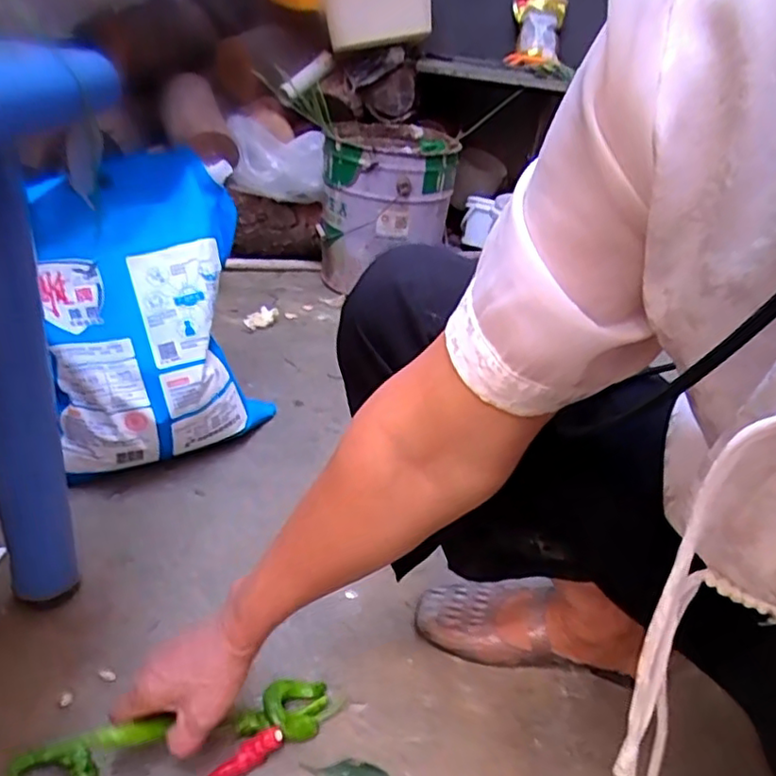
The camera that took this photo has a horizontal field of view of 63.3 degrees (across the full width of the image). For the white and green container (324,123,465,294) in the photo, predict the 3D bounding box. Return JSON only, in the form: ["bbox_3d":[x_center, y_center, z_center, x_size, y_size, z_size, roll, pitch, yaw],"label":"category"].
[{"bbox_3d":[-0.010,-0.379,1.344,0.261,0.304,0.249,26,33,29],"label":"white and green container"}]

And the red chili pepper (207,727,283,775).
[{"bbox_3d":[-0.117,0.301,0.512,0.067,0.018,0.017,-29,43,-20],"label":"red chili pepper"}]

